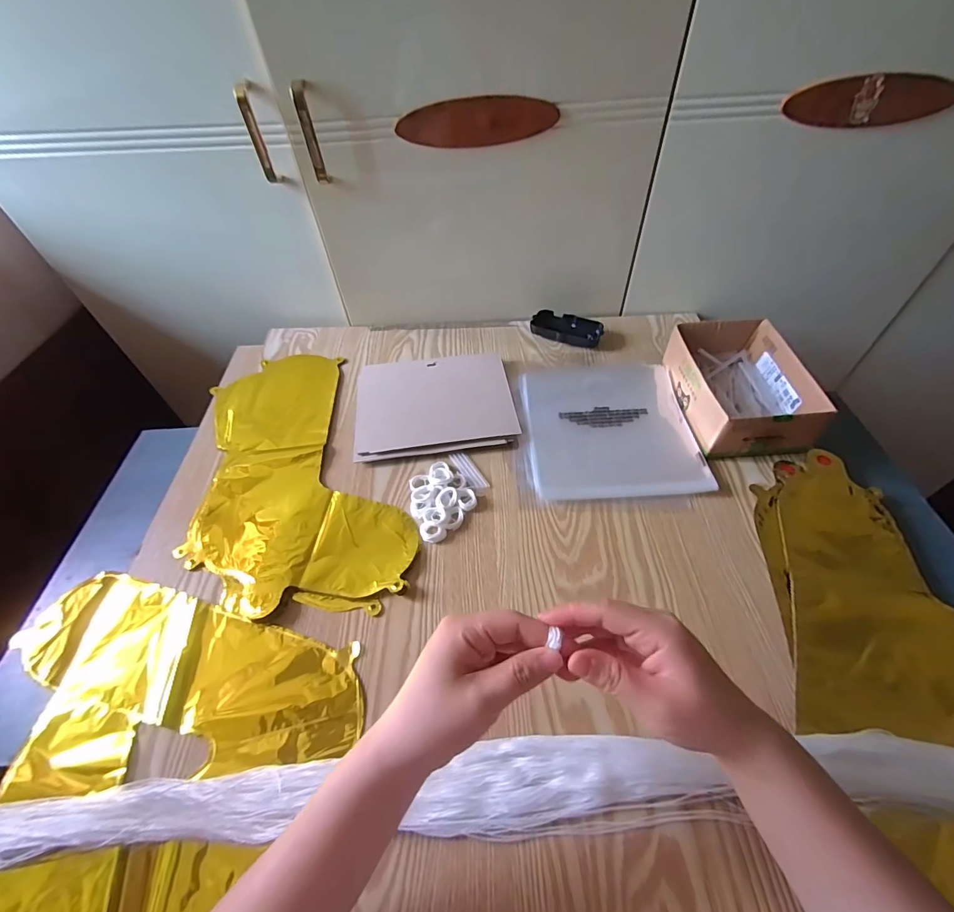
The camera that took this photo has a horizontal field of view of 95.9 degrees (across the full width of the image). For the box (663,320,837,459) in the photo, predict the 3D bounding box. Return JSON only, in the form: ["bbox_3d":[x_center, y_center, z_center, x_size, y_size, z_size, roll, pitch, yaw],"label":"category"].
[{"bbox_3d":[0.329,-0.087,0.548,0.124,0.070,0.178,-4,51,0],"label":"box"}]

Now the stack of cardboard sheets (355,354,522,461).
[{"bbox_3d":[-0.058,-0.078,0.593,0.208,0.017,0.173,-8,51,-3],"label":"stack of cardboard sheets"}]

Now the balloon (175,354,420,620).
[{"bbox_3d":[-0.238,0.014,0.537,0.219,0.012,0.418,-21,53,-13],"label":"balloon"}]

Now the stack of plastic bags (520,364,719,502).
[{"bbox_3d":[0.168,-0.045,0.561,0.205,0.012,0.225,-2,51,1],"label":"stack of plastic bags"}]

